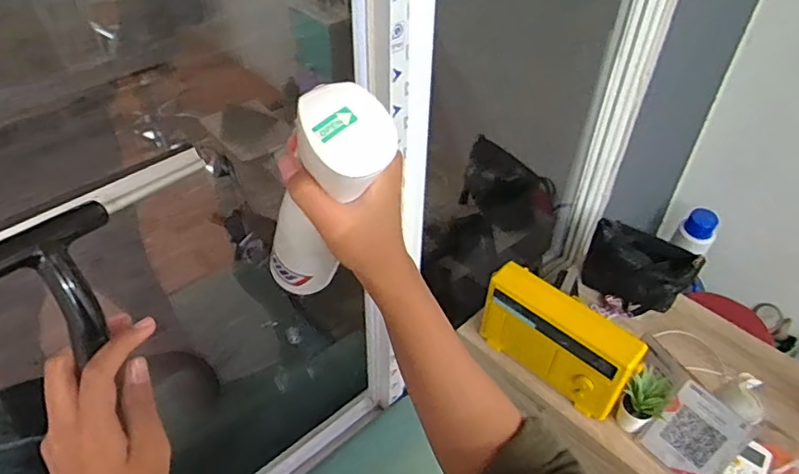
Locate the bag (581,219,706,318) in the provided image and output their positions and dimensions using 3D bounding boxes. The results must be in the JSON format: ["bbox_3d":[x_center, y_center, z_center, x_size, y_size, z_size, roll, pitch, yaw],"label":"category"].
[{"bbox_3d":[0.576,0.080,1.357,0.241,0.172,0.119,27,50,24],"label":"bag"}]

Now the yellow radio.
[{"bbox_3d":[0.276,0.183,0.988,0.274,0.166,0.067,33,53,29],"label":"yellow radio"}]

